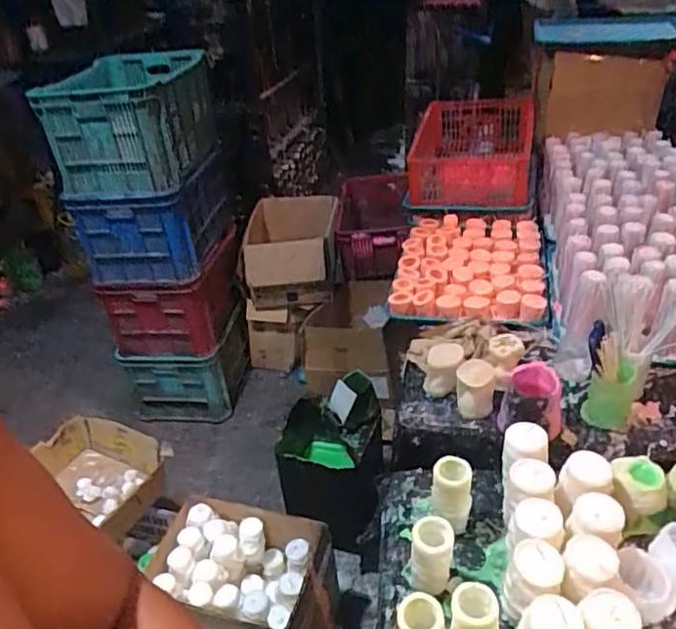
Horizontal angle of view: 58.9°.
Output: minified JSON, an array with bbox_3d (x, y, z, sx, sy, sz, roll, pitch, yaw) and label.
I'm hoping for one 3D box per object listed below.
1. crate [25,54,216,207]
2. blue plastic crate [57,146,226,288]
[{"bbox_3d":[-0.554,-0.522,1.636,0.350,0.265,0.407,-1,34,6],"label":"crate"},{"bbox_3d":[-0.546,-0.298,1.828,0.385,0.259,0.425,-1,34,6],"label":"blue plastic crate"}]

